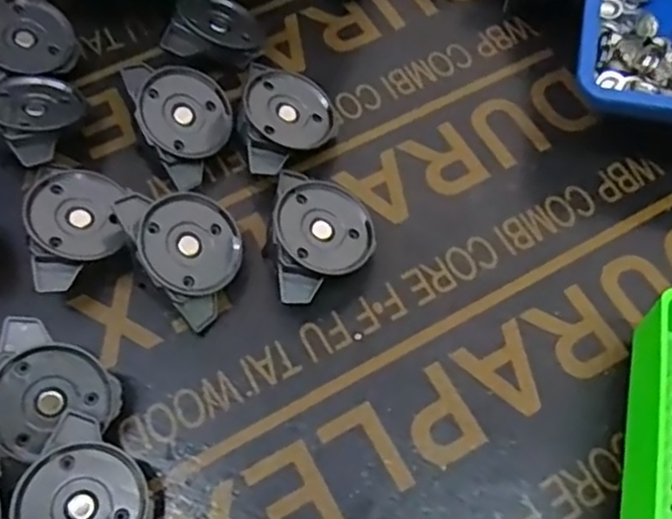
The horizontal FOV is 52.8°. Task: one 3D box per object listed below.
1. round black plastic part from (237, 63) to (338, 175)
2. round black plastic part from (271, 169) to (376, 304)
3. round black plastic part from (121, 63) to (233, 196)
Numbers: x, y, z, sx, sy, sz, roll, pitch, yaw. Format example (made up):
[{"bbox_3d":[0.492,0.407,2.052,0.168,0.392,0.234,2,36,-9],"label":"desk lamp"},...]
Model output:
[{"bbox_3d":[-0.024,-0.060,0.308,0.044,0.018,0.053,19,66,-17],"label":"round black plastic part"},{"bbox_3d":[-0.007,-0.006,0.282,0.043,0.018,0.054,12,63,-18],"label":"round black plastic part"},{"bbox_3d":[-0.069,-0.065,0.307,0.042,0.010,0.058,-35,101,-31],"label":"round black plastic part"}]

